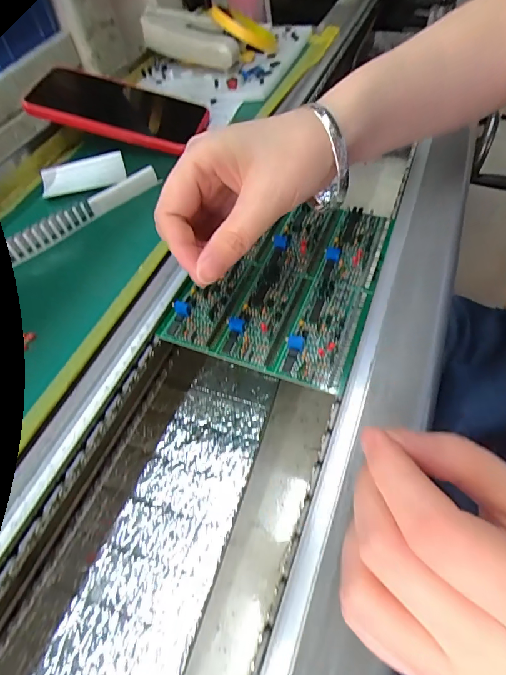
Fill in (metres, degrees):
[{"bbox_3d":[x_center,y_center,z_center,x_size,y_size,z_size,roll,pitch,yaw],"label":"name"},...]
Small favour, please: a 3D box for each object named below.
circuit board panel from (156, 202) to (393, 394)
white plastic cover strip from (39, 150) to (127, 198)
[{"bbox_3d":[0.023,-0.047,0.278,0.122,0.011,0.158,17,58,15],"label":"circuit board panel"},{"bbox_3d":[-0.155,-0.146,0.346,0.074,0.014,0.045,-12,56,-4],"label":"white plastic cover strip"}]

